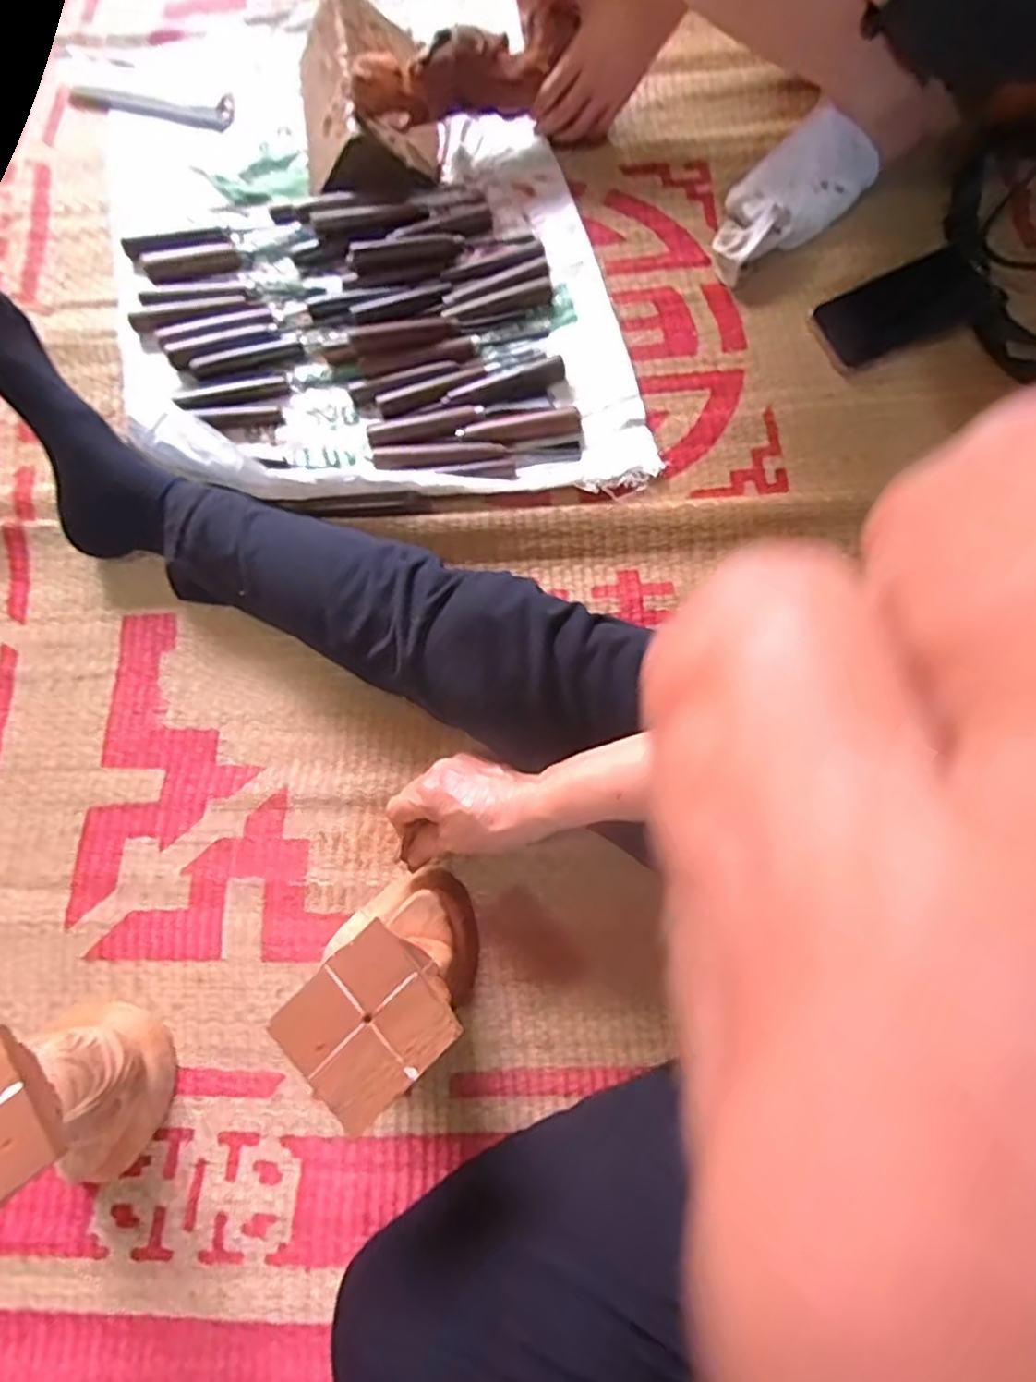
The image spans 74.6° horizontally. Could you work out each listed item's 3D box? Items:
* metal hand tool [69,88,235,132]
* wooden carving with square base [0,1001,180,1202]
[{"bbox_3d":[-0.393,-0.627,0.730,0.184,0.007,0.038,8,78,3],"label":"metal hand tool"},{"bbox_3d":[-0.289,0.263,0.433,0.091,0.178,0.110,-34,79,-6],"label":"wooden carving with square base"}]

